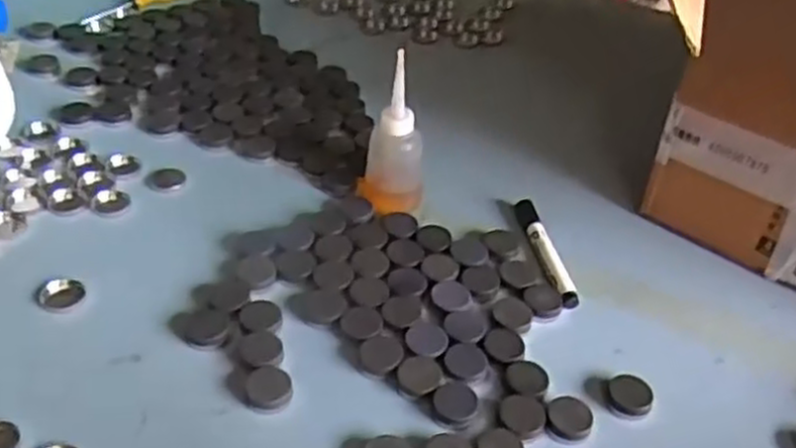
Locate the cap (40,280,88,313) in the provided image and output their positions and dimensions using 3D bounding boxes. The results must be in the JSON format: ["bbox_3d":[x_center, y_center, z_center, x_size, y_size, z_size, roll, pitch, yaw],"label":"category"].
[{"bbox_3d":[-0.272,0.055,0.623,0.032,0.005,0.032,3,41,-3],"label":"cap"}]

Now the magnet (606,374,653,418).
[{"bbox_3d":[0.174,0.127,0.577,0.034,0.008,0.033,3,41,-3],"label":"magnet"}]

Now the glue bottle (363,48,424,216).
[{"bbox_3d":[-0.003,-0.075,0.697,0.048,0.138,0.048,-13,44,-20],"label":"glue bottle"}]

